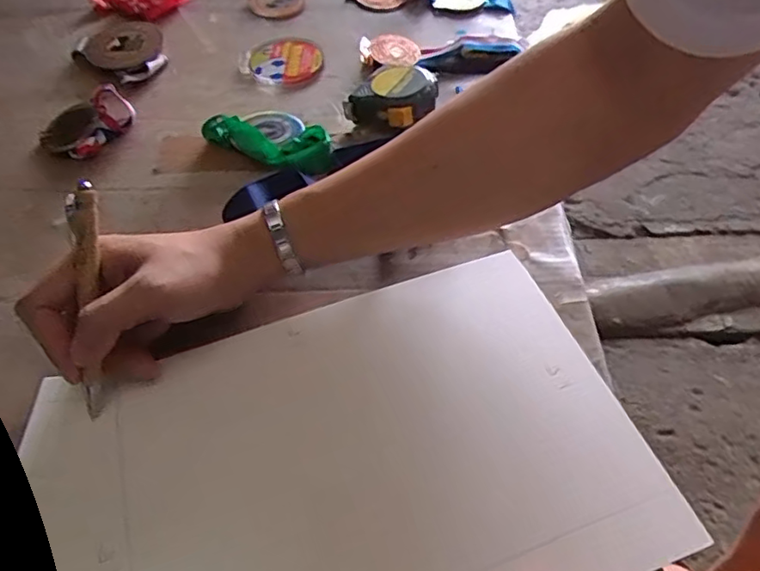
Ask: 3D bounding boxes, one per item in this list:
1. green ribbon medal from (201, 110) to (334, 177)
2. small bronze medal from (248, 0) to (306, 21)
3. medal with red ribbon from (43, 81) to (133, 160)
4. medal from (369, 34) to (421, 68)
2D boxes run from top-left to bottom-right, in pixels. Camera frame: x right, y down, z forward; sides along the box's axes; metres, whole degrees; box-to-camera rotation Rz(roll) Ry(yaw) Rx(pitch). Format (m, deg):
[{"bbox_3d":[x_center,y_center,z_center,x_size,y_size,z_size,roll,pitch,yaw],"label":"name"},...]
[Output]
[{"bbox_3d":[-0.080,-0.123,0.478,0.117,0.022,0.064,26,58,21],"label":"green ribbon medal"},{"bbox_3d":[-0.111,-0.308,0.635,0.059,0.004,0.070,-23,55,-15],"label":"small bronze medal"},{"bbox_3d":[-0.241,-0.134,0.486,0.047,0.031,0.073,37,62,26],"label":"medal with red ribbon"},{"bbox_3d":[0.014,-0.230,0.568,0.048,0.008,0.042,0,53,3],"label":"medal"}]

